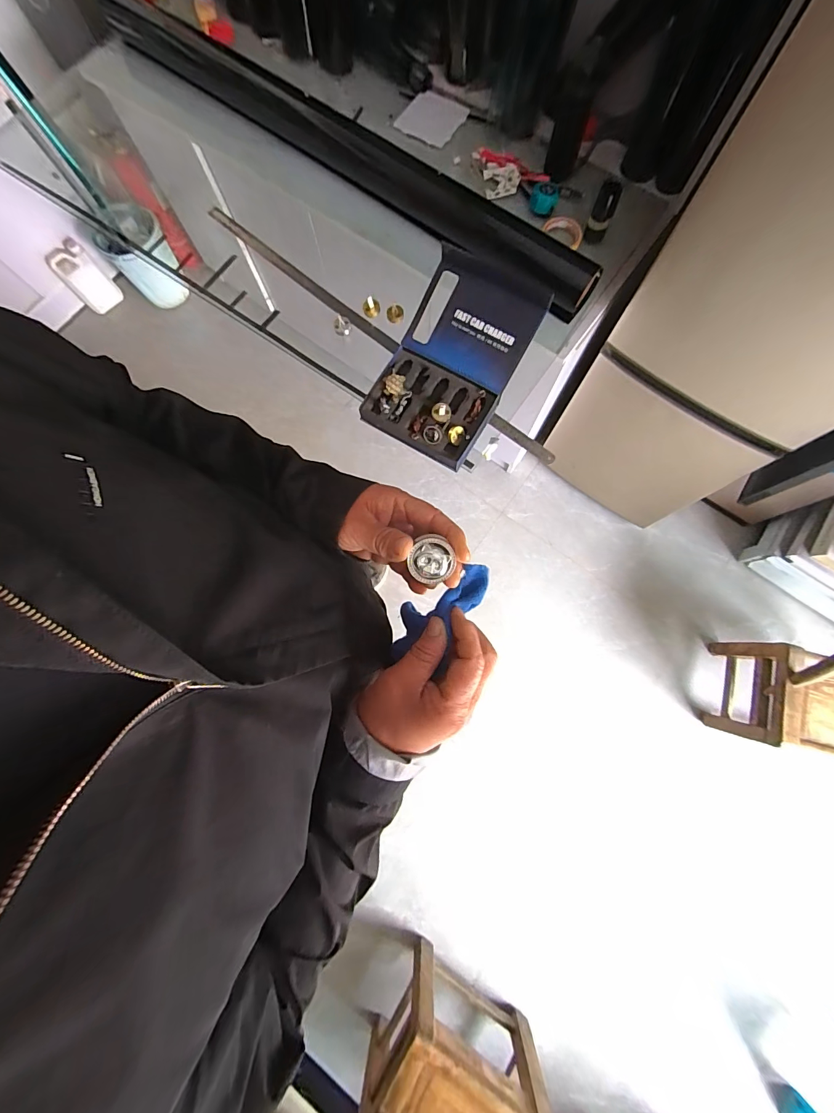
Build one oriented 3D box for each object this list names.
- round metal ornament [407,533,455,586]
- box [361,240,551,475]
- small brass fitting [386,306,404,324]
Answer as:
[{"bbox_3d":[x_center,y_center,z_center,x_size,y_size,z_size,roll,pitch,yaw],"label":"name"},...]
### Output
[{"bbox_3d":[0.012,0.002,0.313,0.032,0.013,0.036,-19,108,1],"label":"round metal ornament"},{"bbox_3d":[0.070,-0.406,0.794,0.251,0.106,0.366,30,80,7],"label":"box"},{"bbox_3d":[-0.049,-0.554,0.881,0.038,0.025,0.030,-25,78,-4],"label":"small brass fitting"}]

